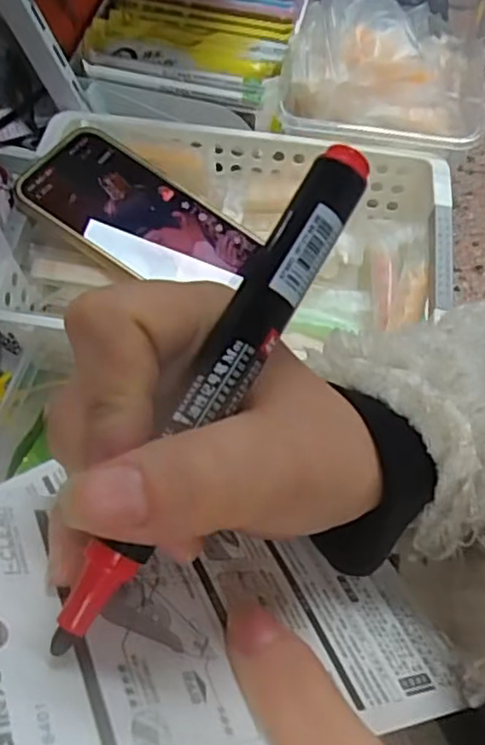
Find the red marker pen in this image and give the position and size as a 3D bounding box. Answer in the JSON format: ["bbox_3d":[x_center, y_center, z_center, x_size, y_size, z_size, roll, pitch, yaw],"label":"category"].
[{"bbox_3d":[-0.006,0.001,0.161,0.019,0.017,0.134,27,78,13],"label":"red marker pen"}]

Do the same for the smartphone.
[{"bbox_3d":[-0.062,-0.097,0.410,0.140,0.013,0.079,29,61,-1],"label":"smartphone"}]

